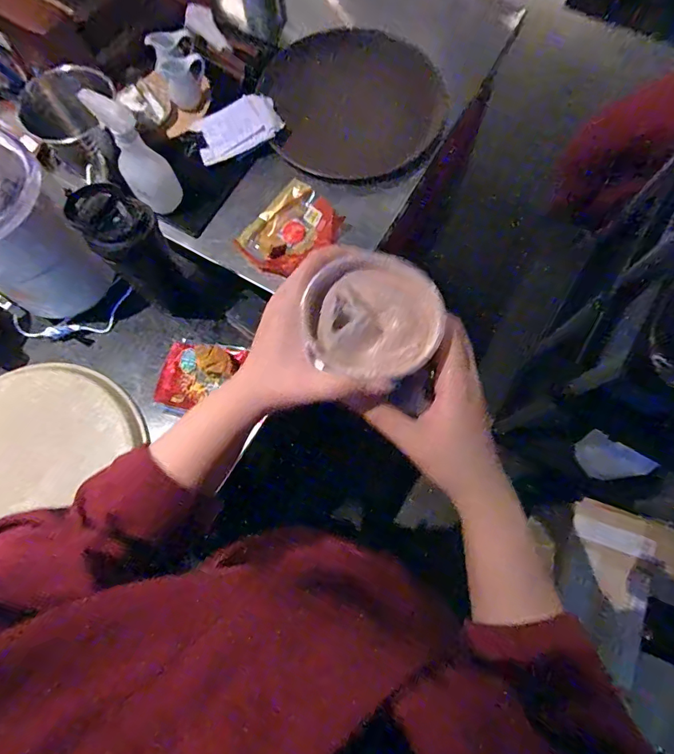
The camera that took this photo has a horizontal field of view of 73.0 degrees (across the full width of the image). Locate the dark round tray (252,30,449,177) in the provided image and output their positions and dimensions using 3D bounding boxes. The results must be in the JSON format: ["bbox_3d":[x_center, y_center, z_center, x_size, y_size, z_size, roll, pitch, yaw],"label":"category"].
[{"bbox_3d":[0.030,-0.493,0.821,0.299,0.019,0.258,-15,94,3],"label":"dark round tray"}]

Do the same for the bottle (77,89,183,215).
[{"bbox_3d":[-0.313,-0.346,0.727,0.071,0.199,0.079,-28,75,-6],"label":"bottle"}]

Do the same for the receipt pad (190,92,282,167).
[{"bbox_3d":[-0.185,-0.460,0.838,0.155,0.011,0.107,-24,77,7],"label":"receipt pad"}]

